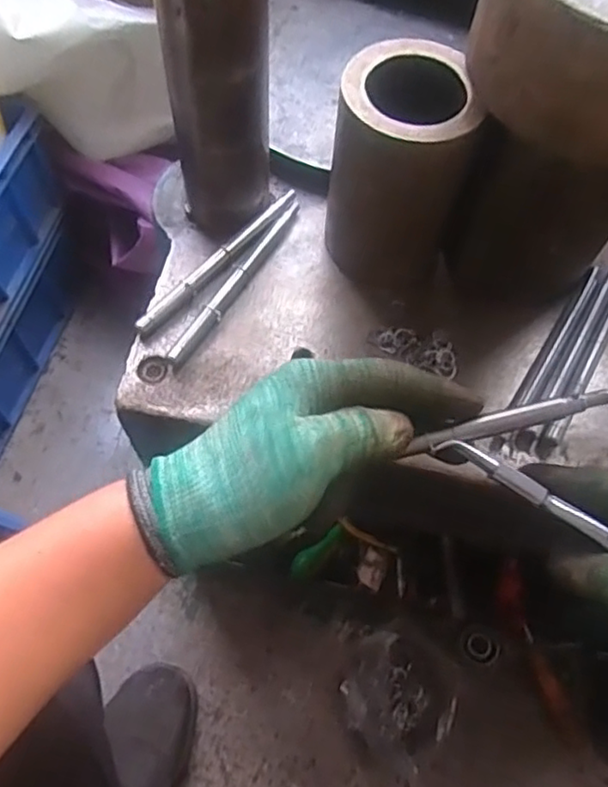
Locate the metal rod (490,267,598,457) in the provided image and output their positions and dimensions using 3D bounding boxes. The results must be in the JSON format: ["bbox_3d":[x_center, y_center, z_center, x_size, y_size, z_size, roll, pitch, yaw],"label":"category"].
[{"bbox_3d":[0.173,-0.029,0.451,0.012,0.012,0.173,31,66,12],"label":"metal rod"}]

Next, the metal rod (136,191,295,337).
[{"bbox_3d":[-0.060,-0.098,0.467,0.012,0.011,0.160,36,67,15],"label":"metal rod"}]

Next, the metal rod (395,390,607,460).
[{"bbox_3d":[0.101,0.014,0.317,0.098,0.006,0.010,-16,64,4],"label":"metal rod"}]

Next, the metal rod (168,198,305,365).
[{"bbox_3d":[-0.047,-0.083,0.462,0.012,0.011,0.162,30,65,12],"label":"metal rod"}]

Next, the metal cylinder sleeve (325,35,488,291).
[{"bbox_3d":[0.061,-0.147,0.424,0.084,0.128,0.094,12,63,3],"label":"metal cylinder sleeve"}]

